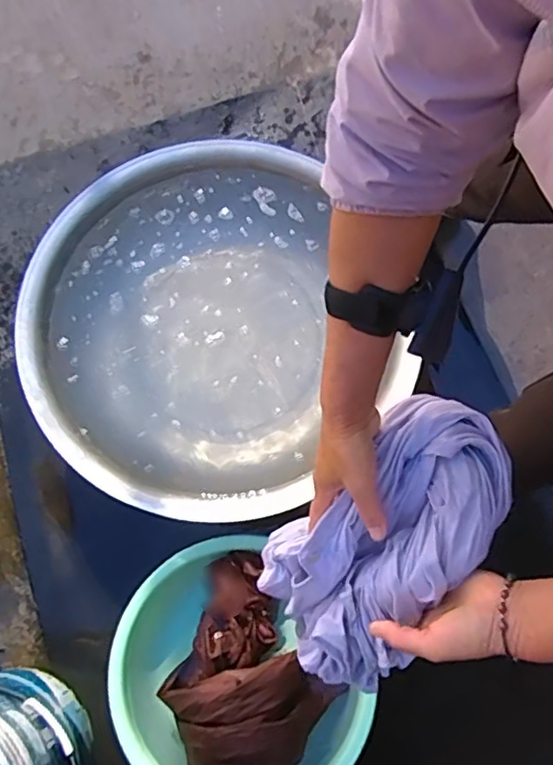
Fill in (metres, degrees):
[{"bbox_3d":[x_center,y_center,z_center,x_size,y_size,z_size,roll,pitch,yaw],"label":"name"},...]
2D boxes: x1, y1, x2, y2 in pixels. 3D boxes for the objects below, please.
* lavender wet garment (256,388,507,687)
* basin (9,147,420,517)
[{"bbox_3d":[0.098,0.139,0.530,0.145,0.109,0.272,39,110,11],"label":"lavender wet garment"},{"bbox_3d":[-0.122,-0.087,1.075,0.617,0.176,0.656,0,73,1],"label":"basin"}]

